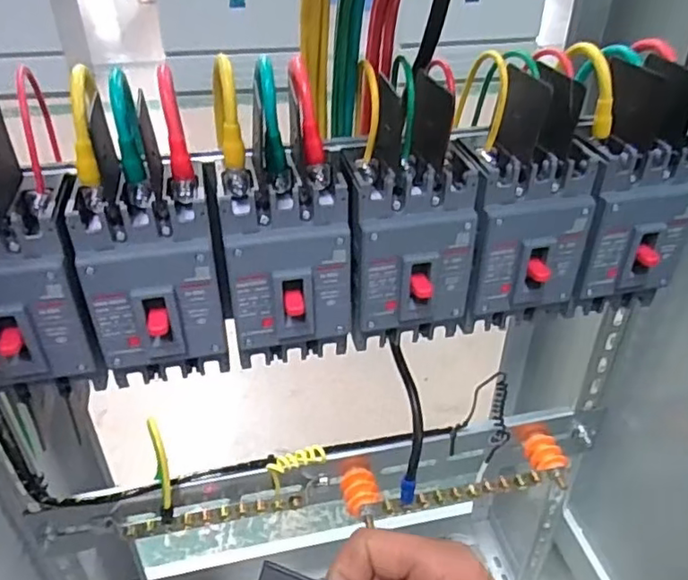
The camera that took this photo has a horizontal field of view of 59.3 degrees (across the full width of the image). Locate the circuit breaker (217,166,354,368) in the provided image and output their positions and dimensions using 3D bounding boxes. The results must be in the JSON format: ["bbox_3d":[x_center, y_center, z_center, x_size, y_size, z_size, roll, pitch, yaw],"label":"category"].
[{"bbox_3d":[-0.037,-0.012,0.390,0.079,0.123,0.061,-6,37,-9],"label":"circuit breaker"}]

